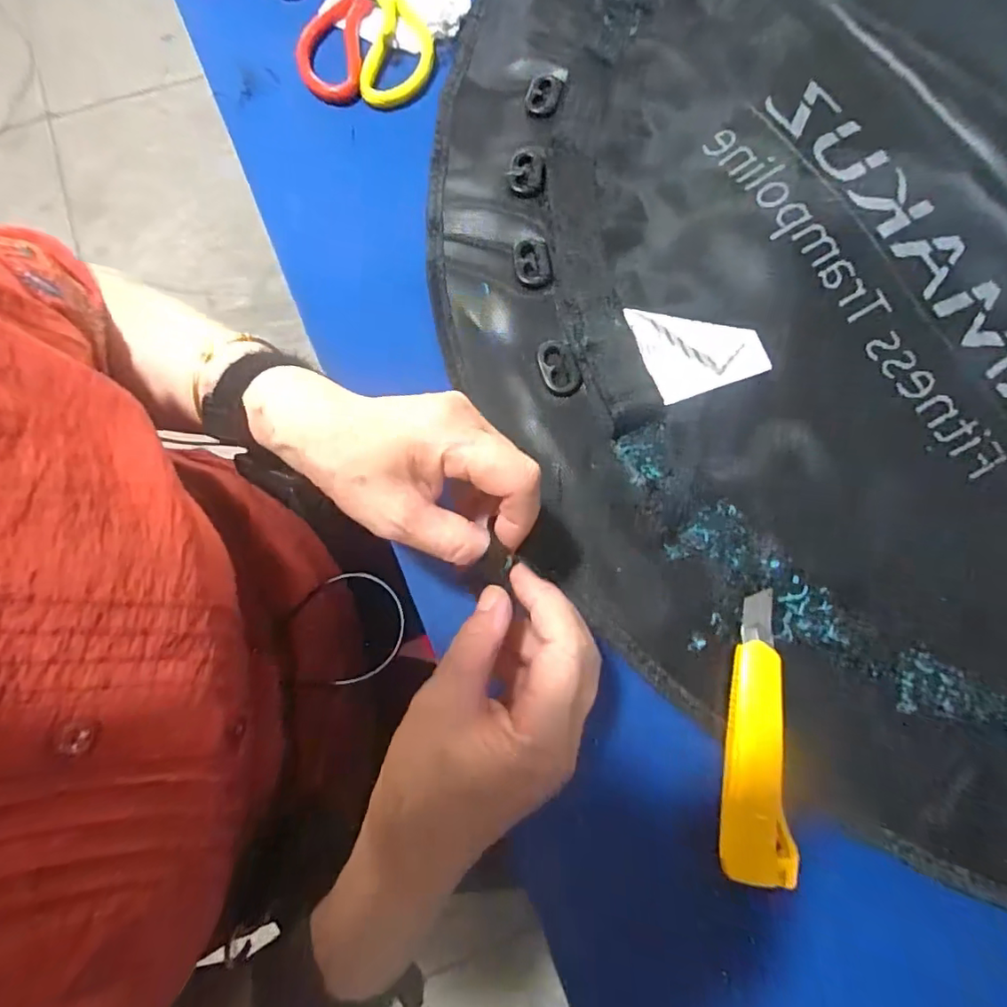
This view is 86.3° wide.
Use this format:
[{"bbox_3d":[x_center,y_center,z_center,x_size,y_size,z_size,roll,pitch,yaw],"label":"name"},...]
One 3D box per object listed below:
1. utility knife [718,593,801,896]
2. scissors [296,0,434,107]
[{"bbox_3d":[0.149,0.133,0.316,0.037,0.018,0.156,6,77,0],"label":"utility knife"},{"bbox_3d":[-0.114,-0.425,0.459,0.105,0.011,0.197,1,77,-1],"label":"scissors"}]

